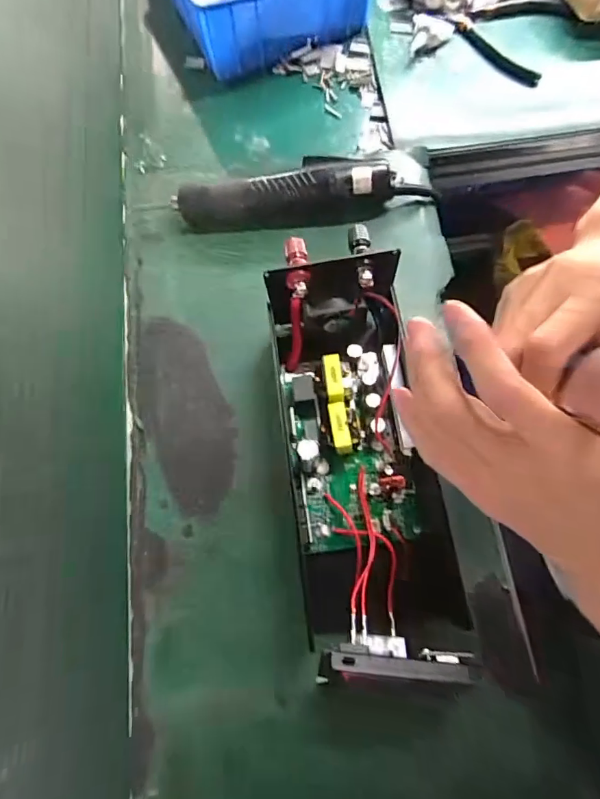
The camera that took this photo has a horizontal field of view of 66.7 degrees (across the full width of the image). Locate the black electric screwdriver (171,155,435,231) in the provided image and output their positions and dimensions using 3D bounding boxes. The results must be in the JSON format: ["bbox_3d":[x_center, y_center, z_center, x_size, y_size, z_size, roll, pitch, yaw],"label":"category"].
[{"bbox_3d":[0.006,-0.196,0.432,0.250,0.039,0.044,-6,72,1],"label":"black electric screwdriver"}]

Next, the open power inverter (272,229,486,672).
[{"bbox_3d":[0.042,0.039,0.322,0.095,0.093,0.260,-11,72,-1],"label":"open power inverter"}]

